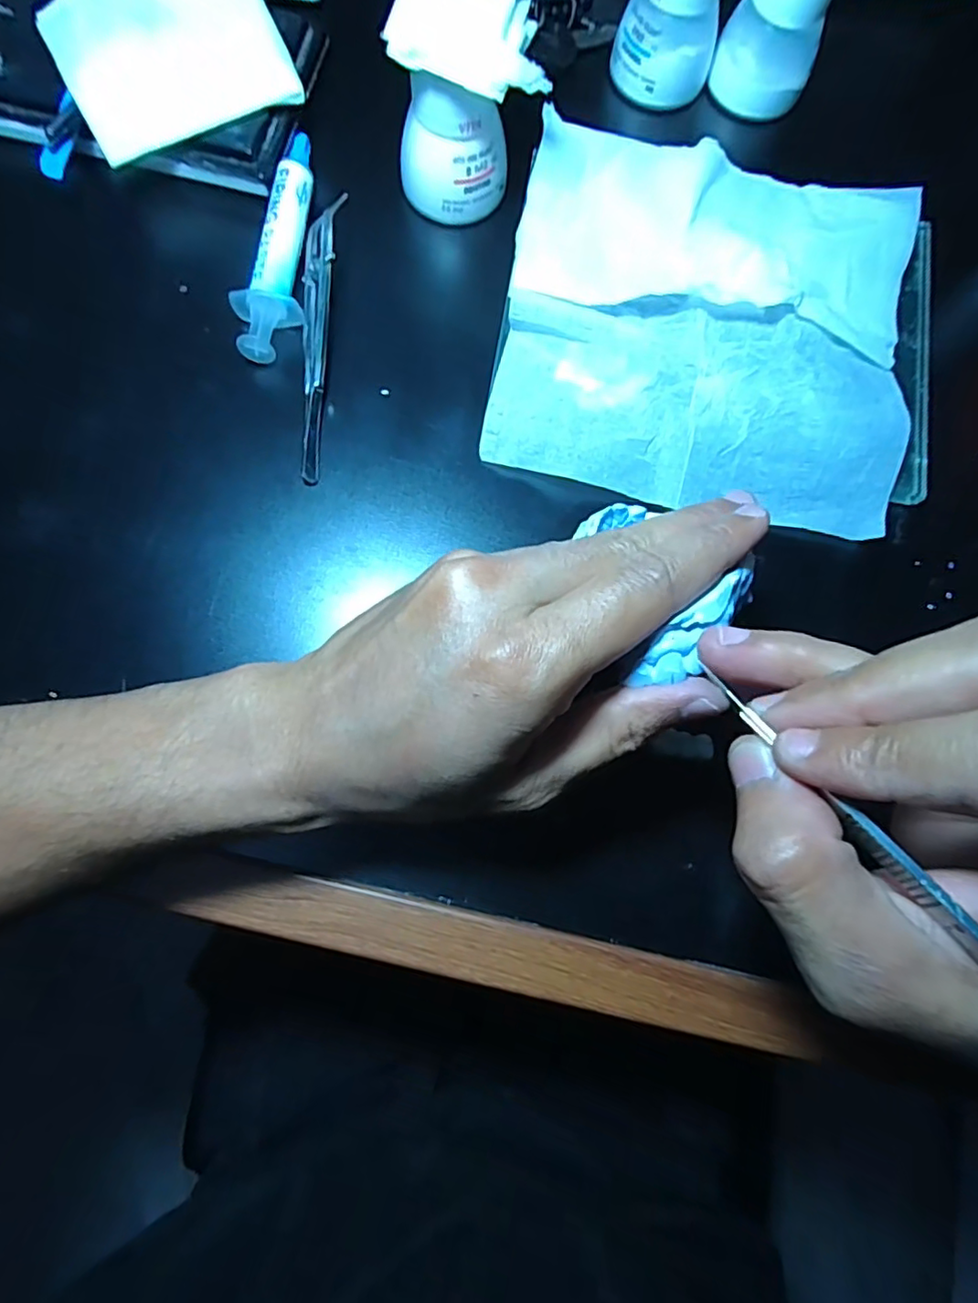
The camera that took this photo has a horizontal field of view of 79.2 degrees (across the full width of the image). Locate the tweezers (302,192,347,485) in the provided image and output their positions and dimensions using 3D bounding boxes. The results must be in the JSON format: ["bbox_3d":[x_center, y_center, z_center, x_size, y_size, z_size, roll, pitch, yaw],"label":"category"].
[{"bbox_3d":[-0.077,-0.141,0.264,0.014,0.017,0.136,2,79,-3],"label":"tweezers"}]

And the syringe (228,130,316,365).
[{"bbox_3d":[-0.096,-0.183,0.274,0.026,0.027,0.116,5,79,-2],"label":"syringe"}]

